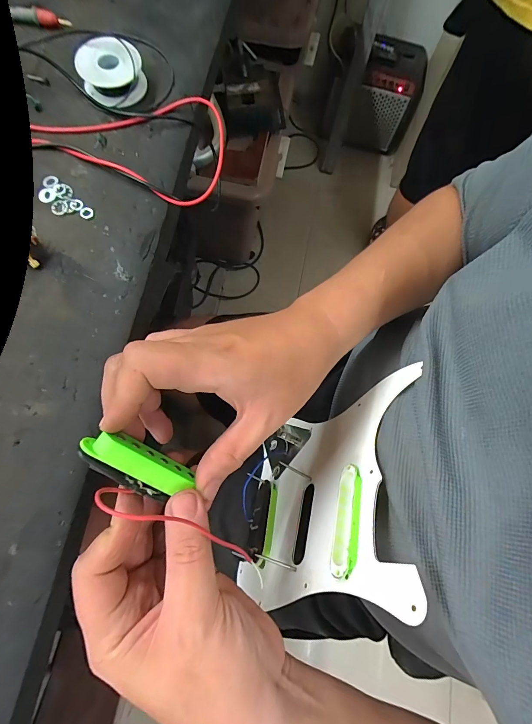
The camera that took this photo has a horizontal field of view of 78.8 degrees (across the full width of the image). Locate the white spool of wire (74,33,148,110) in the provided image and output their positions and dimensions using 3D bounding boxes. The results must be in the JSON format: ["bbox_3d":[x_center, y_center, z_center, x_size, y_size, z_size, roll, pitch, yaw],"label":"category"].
[{"bbox_3d":[-0.153,-0.288,0.320,0.059,0.030,0.053,-14,78,-8],"label":"white spool of wire"}]

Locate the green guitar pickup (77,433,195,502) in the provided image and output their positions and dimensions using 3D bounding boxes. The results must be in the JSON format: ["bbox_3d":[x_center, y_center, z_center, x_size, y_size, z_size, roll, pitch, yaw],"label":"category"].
[{"bbox_3d":[-0.077,0.063,0.196,0.068,0.014,0.023,30,77,-21],"label":"green guitar pickup"}]

